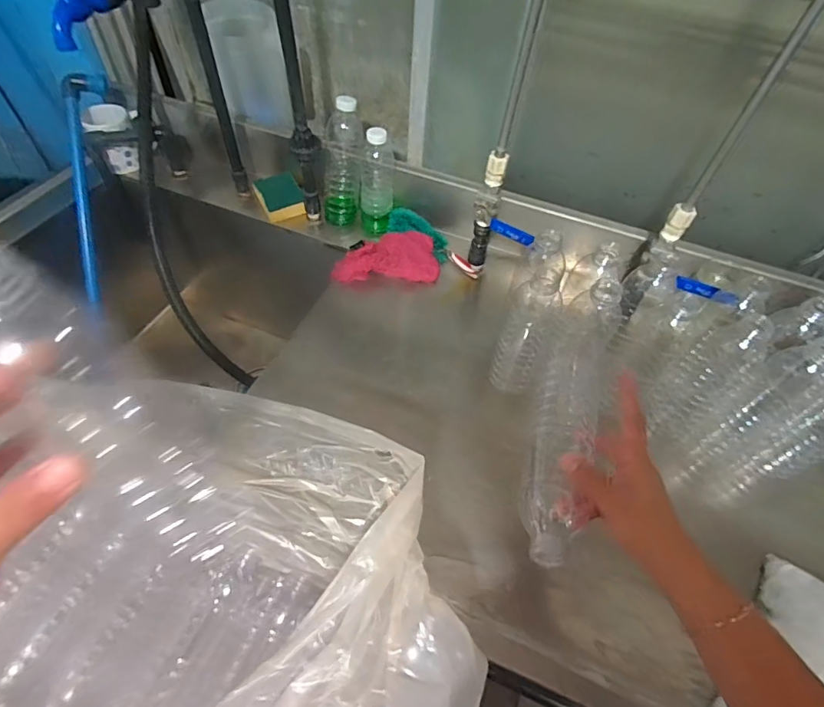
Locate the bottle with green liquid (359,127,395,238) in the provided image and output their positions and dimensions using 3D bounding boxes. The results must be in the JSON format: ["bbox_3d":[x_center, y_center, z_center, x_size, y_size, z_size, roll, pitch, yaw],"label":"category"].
[{"bbox_3d":[-0.058,-0.283,0.796,0.057,0.168,0.058,-2,53,-7],"label":"bottle with green liquid"}]

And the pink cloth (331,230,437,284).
[{"bbox_3d":[-0.039,-0.155,0.771,0.172,0.044,0.075,-2,53,-6],"label":"pink cloth"}]

